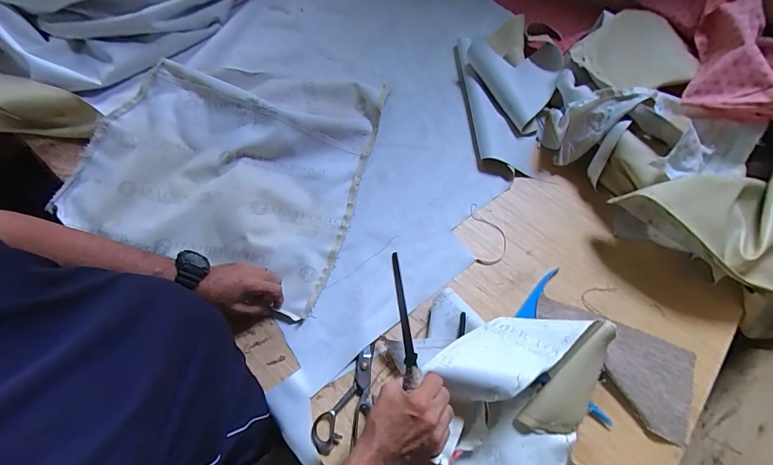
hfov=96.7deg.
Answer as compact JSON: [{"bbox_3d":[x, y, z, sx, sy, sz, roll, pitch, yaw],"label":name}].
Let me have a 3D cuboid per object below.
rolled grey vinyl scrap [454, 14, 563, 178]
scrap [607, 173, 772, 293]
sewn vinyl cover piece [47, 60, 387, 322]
[{"bbox_3d":[0.264,-0.298,0.747,0.227,0.076,0.334,7,67,2],"label":"rolled grey vinyl scrap"},{"bbox_3d":[0.568,0.003,0.576,0.276,0.076,0.201,-9,66,-5],"label":"scrap"},{"bbox_3d":[-0.325,-0.156,0.692,0.551,0.066,0.497,14,67,5],"label":"sewn vinyl cover piece"}]

